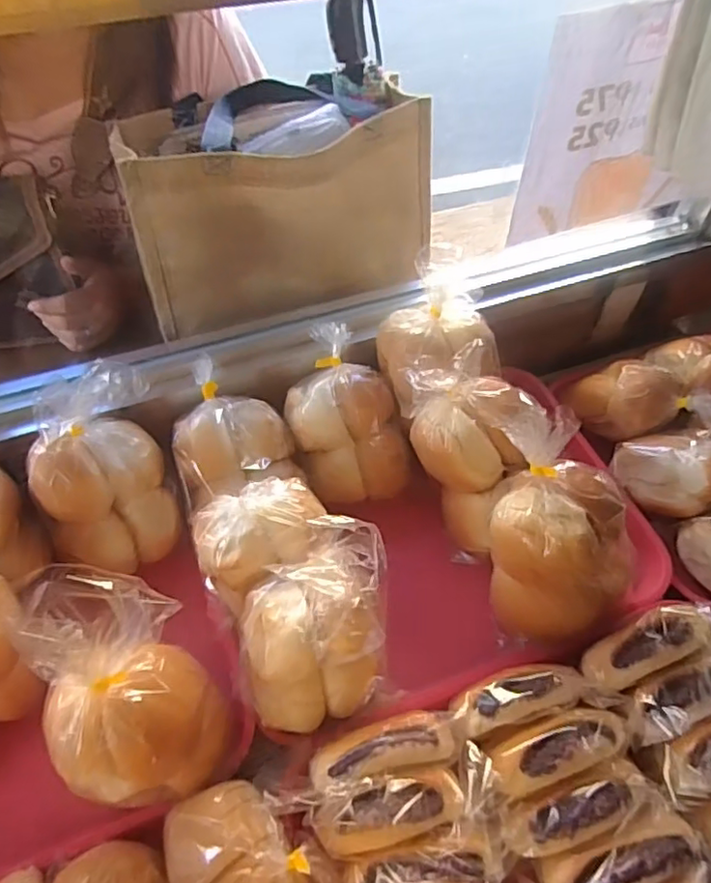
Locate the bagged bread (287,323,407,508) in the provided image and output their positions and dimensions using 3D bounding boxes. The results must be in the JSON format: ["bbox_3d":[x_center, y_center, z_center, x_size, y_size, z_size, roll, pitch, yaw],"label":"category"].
[{"bbox_3d":[-0.013,-0.024,0.601,0.100,0.108,0.135,-15,55,-13],"label":"bagged bread"}]

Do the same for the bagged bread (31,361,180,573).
[{"bbox_3d":[-0.214,0.030,0.514,0.104,0.156,0.107,-13,54,-12],"label":"bagged bread"}]

